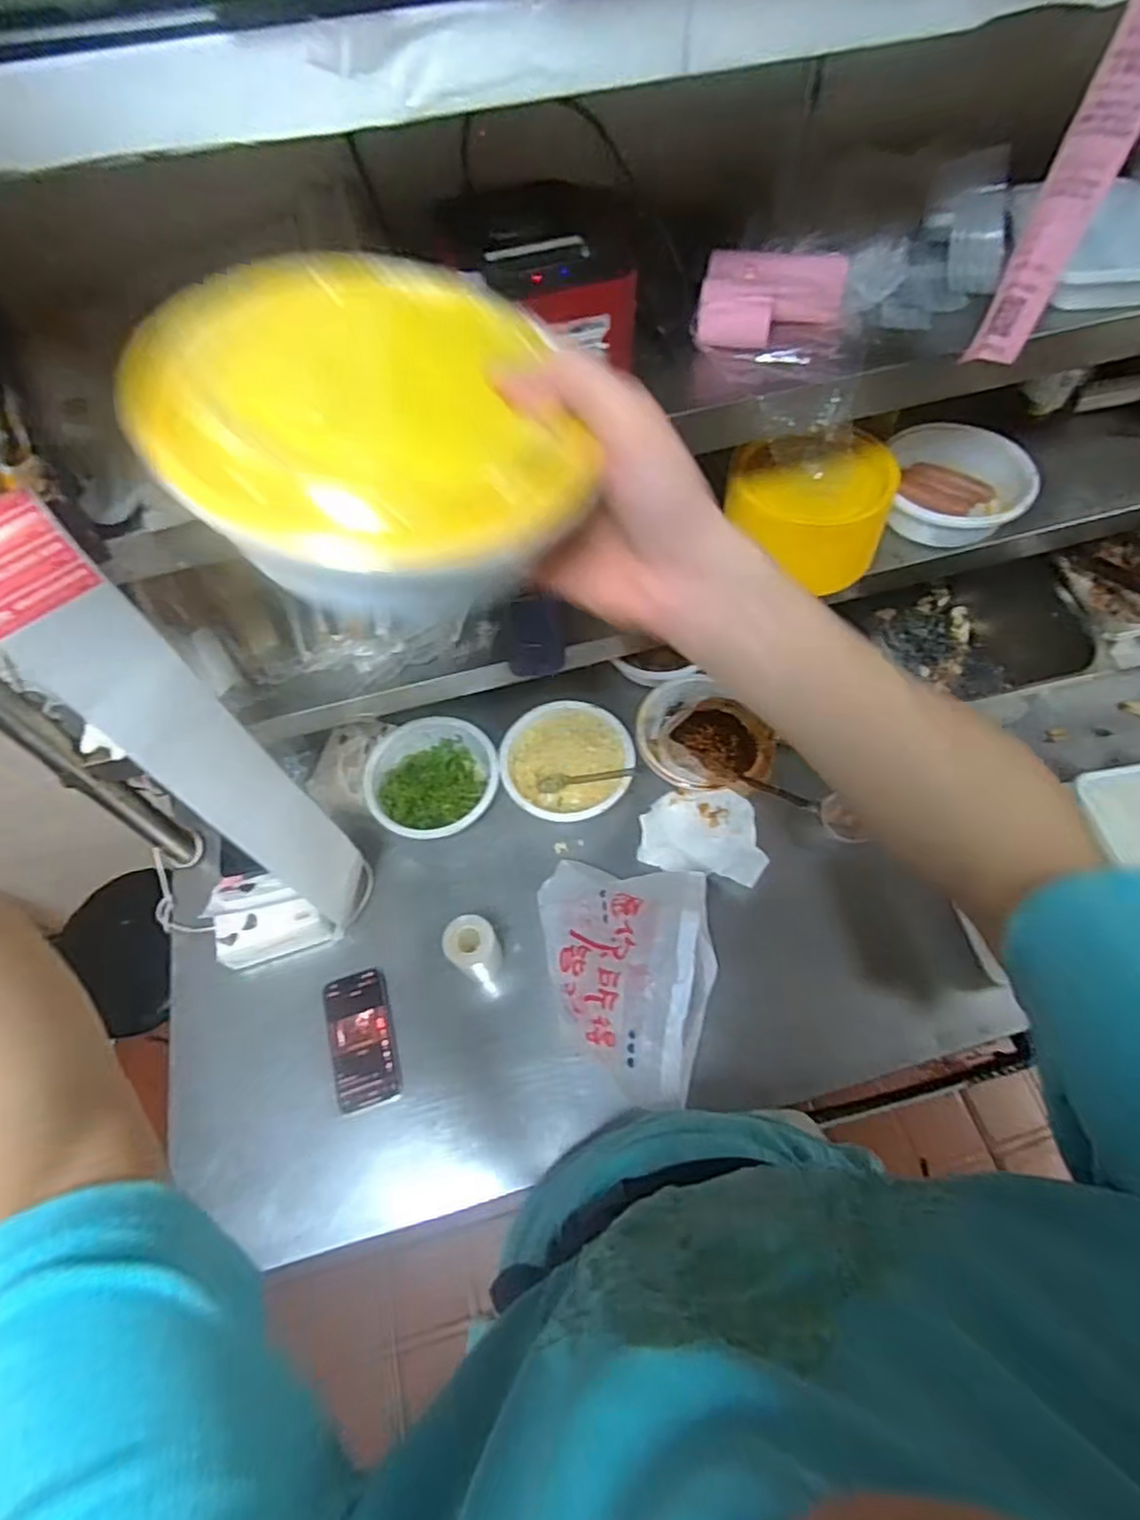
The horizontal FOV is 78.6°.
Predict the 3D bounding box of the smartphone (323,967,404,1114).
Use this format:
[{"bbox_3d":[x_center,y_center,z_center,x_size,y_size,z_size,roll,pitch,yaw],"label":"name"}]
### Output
[{"bbox_3d":[-0.234,0.312,0.784,0.071,0.009,0.143,-14,67,-7],"label":"smartphone"}]

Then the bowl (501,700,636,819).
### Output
[{"bbox_3d":[-0.001,0.004,0.915,0.166,0.052,0.163,-2,61,3],"label":"bowl"}]

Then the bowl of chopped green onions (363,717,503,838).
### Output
[{"bbox_3d":[-0.179,0.026,0.915,0.160,0.059,0.174,-2,61,3],"label":"bowl of chopped green onions"}]

